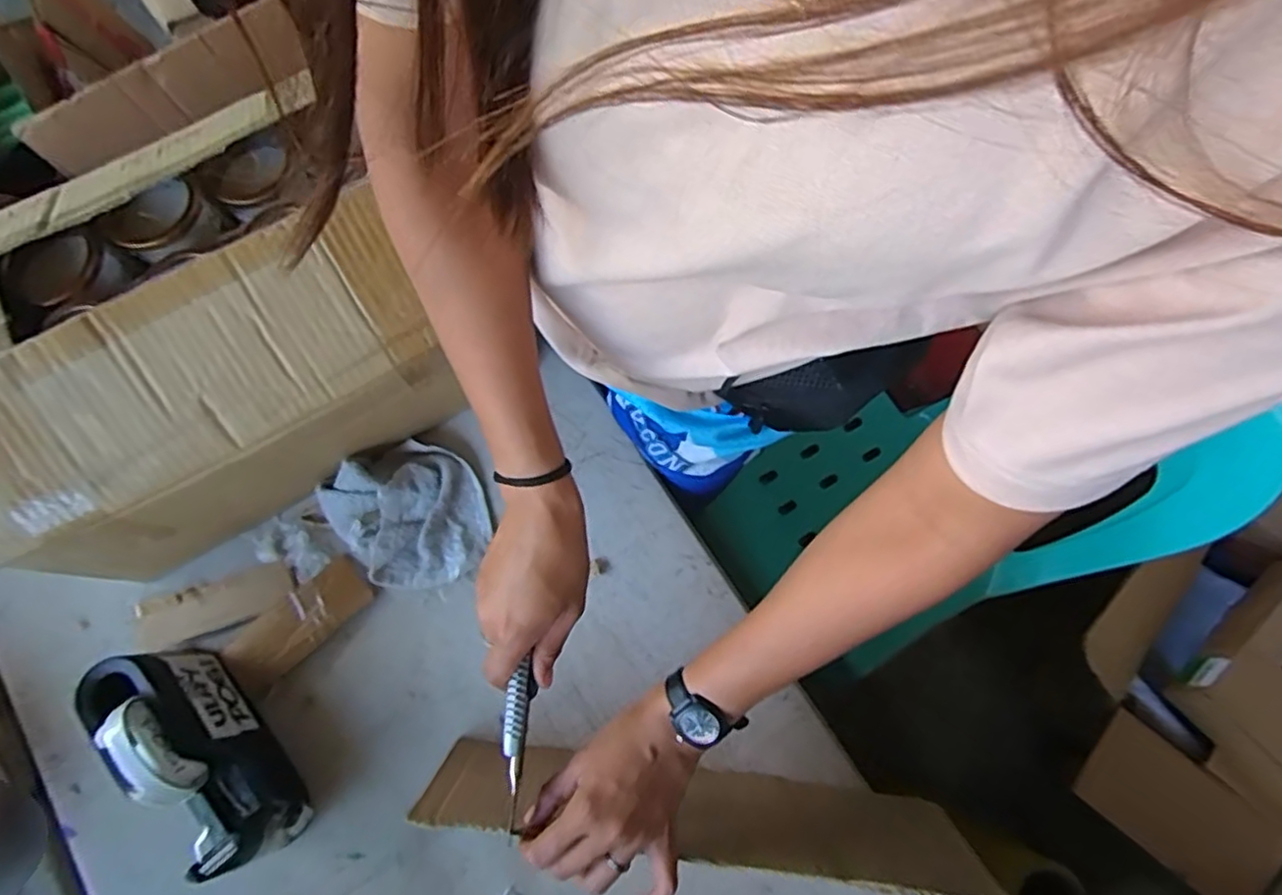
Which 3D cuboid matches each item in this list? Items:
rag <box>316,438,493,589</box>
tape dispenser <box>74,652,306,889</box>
[{"bbox_3d":[-0.216,0.064,0.628,0.131,0.046,0.138,-31,78,-9],"label":"rag"},{"bbox_3d":[-0.357,0.248,0.542,0.063,0.112,0.190,-40,80,-11],"label":"tape dispenser"}]

